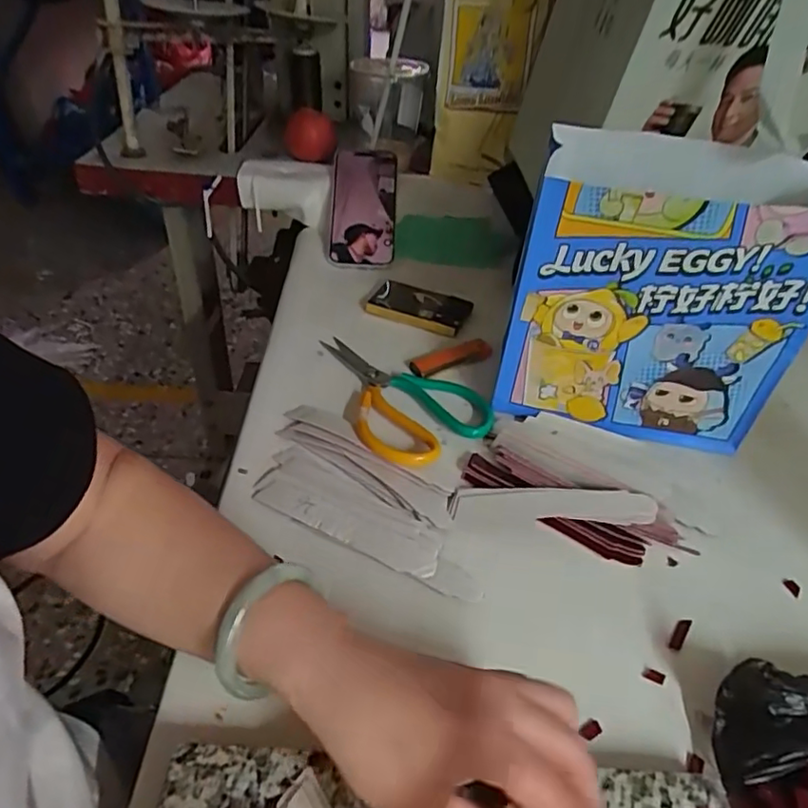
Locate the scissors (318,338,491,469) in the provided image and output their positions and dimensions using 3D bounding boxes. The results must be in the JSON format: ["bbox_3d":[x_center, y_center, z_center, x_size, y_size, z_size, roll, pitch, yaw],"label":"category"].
[{"bbox_3d":[-0.018,-0.015,0.546,0.110,0.017,0.192,-30,51,-31],"label":"scissors"}]

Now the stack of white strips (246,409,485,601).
[{"bbox_3d":[-0.028,0.070,0.456,0.205,0.010,0.091,27,48,25],"label":"stack of white strips"}]

